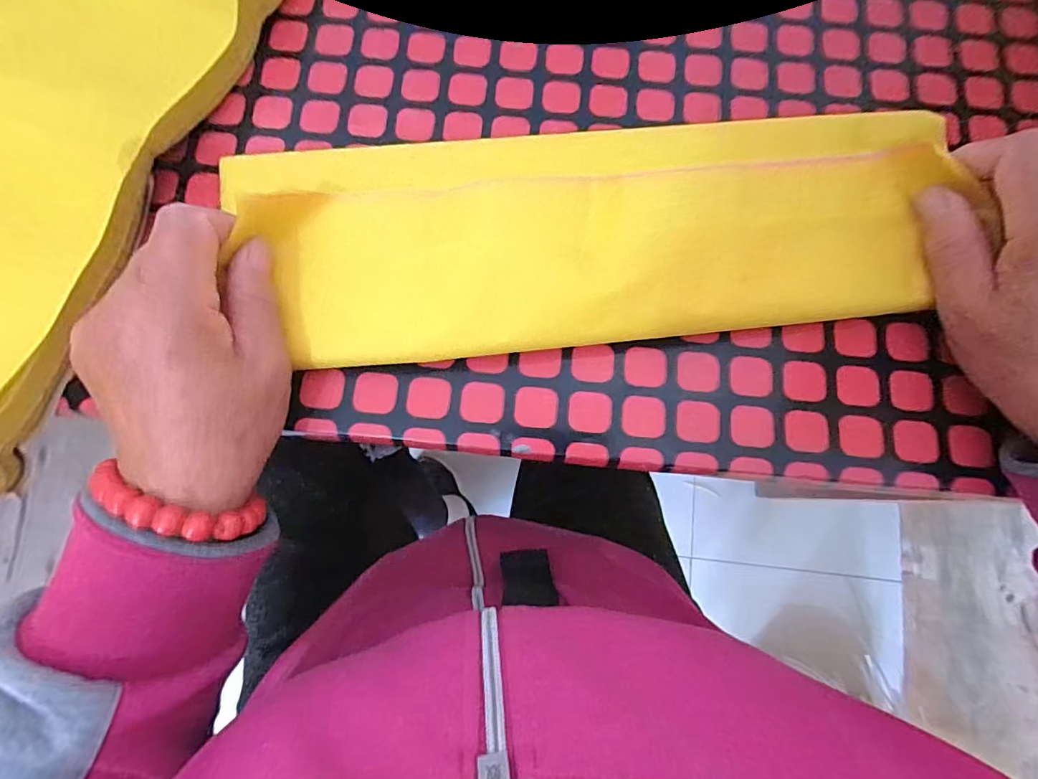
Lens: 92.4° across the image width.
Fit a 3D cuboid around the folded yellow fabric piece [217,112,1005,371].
[{"bbox_3d":[0.039,-0.076,0.234,0.311,0.025,0.107,-7,81,-2],"label":"folded yellow fabric piece"}]

